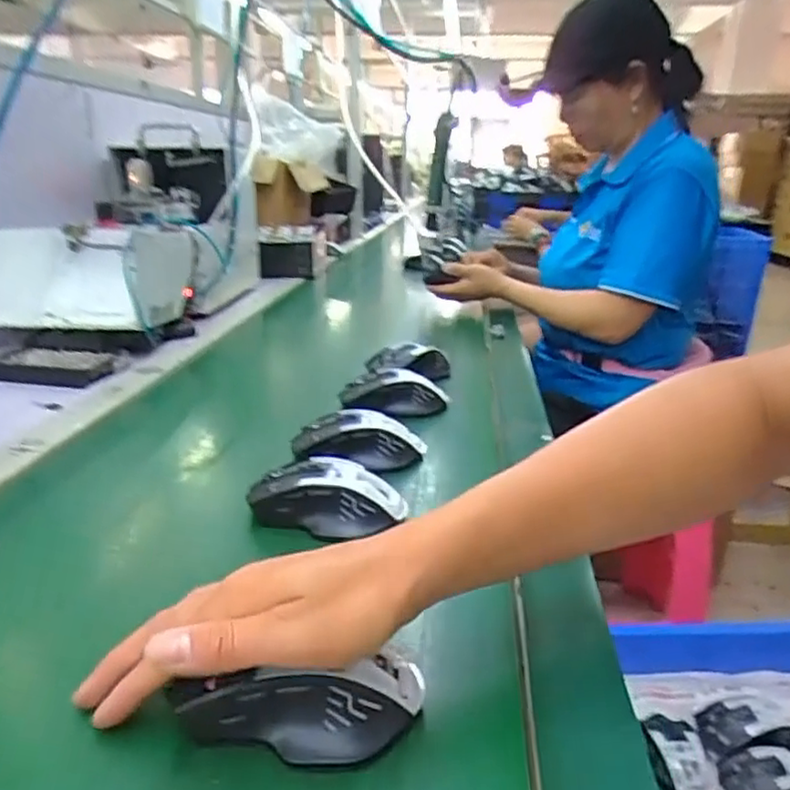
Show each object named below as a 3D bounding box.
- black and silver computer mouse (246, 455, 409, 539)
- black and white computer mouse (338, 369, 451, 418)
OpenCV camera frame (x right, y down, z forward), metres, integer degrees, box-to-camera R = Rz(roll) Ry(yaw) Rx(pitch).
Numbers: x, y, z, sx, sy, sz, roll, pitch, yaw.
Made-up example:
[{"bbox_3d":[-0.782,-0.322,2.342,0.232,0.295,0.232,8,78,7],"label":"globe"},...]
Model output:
[{"bbox_3d":[-0.049,0.073,0.483,0.104,0.035,0.057,9,21,18],"label":"black and silver computer mouse"},{"bbox_3d":[0.000,-0.005,0.710,0.117,0.036,0.060,2,20,0],"label":"black and white computer mouse"}]

